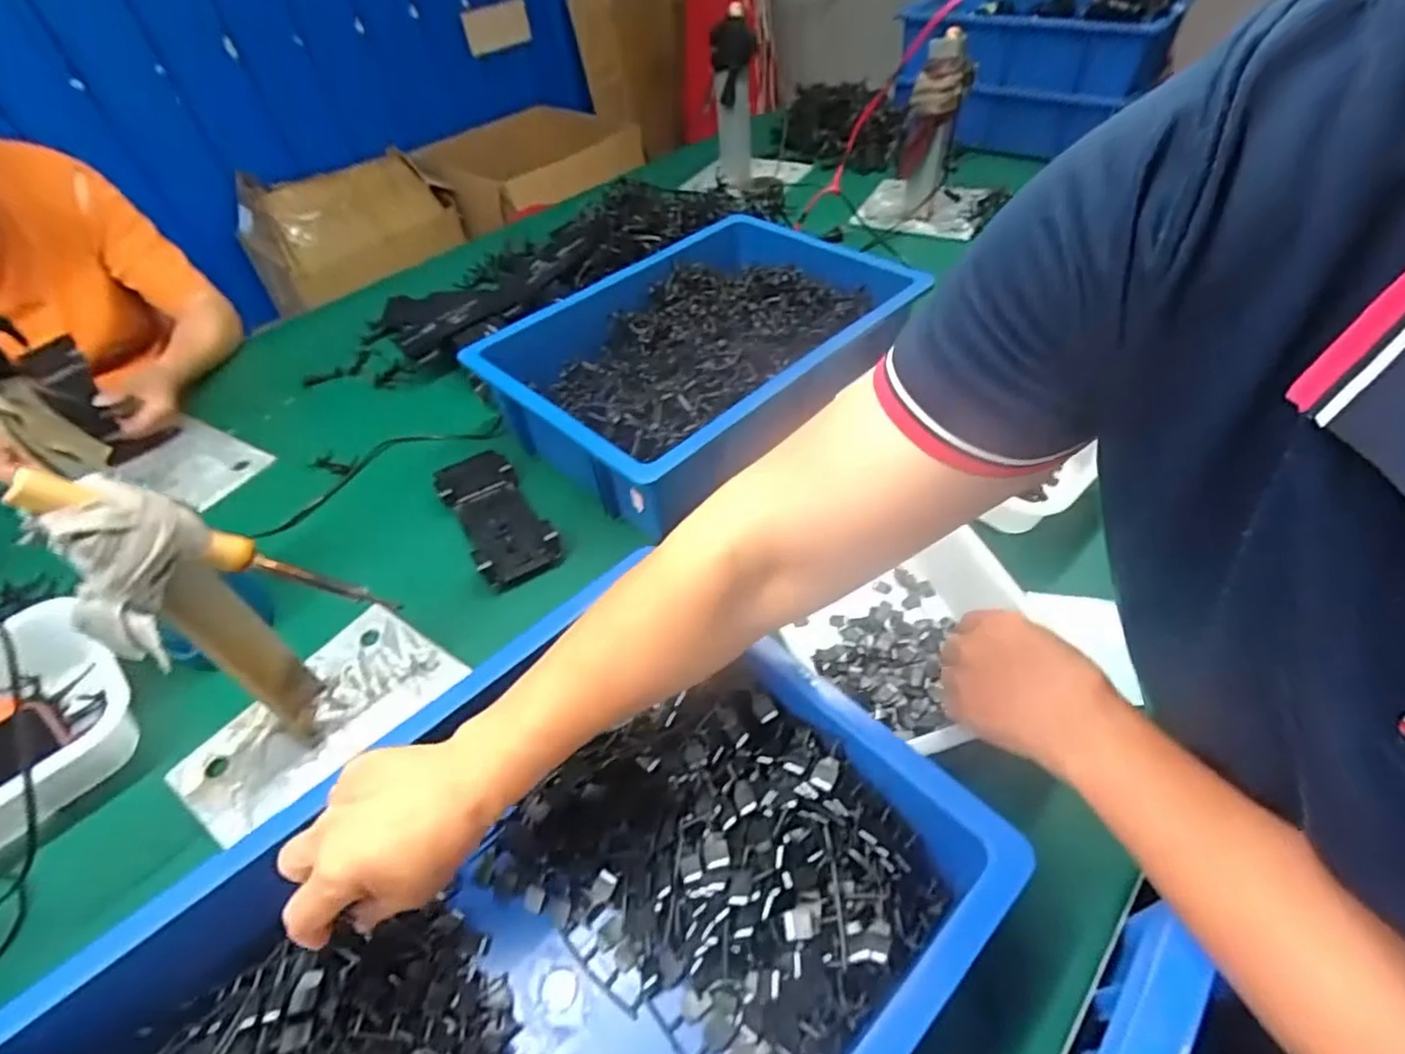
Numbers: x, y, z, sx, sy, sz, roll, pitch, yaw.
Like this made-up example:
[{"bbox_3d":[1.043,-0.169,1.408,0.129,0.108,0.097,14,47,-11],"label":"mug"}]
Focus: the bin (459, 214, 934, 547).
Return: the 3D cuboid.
[{"bbox_3d":[0.007,-0.201,0.754,0.440,0.112,0.316,-37,54,-26],"label":"bin"}]

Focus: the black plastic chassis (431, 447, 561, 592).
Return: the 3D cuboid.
[{"bbox_3d":[-0.219,-0.023,0.673,0.077,0.020,0.208,-27,50,-18],"label":"black plastic chassis"}]

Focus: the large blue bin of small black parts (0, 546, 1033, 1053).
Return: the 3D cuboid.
[{"bbox_3d":[-0.090,0.250,0.356,0.441,0.111,0.301,-37,54,-26],"label":"large blue bin of small black parts"}]

